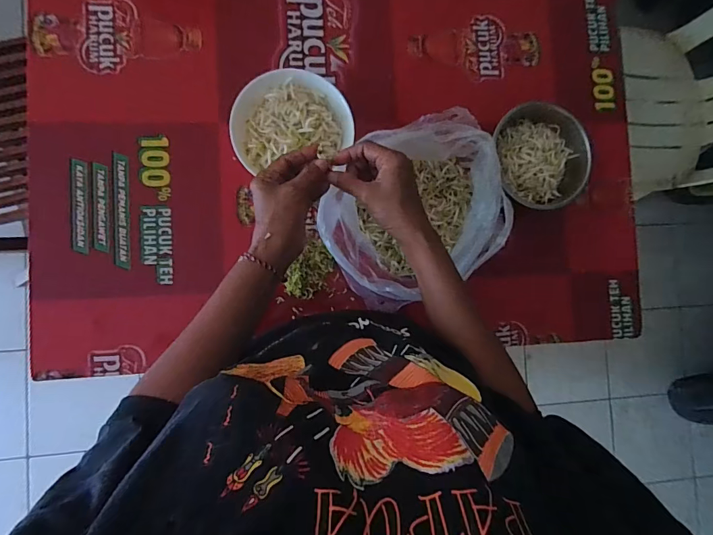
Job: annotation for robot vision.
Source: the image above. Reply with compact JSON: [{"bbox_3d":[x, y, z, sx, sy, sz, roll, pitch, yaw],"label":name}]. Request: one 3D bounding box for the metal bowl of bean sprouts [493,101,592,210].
[{"bbox_3d":[0.235,-0.146,0.539,0.129,0.061,0.127,1,86,-9],"label":"metal bowl of bean sprouts"}]

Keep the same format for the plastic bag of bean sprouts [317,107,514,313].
[{"bbox_3d":[0.072,-0.063,0.493,0.227,0.097,0.198,-14,89,-9],"label":"plastic bag of bean sprouts"}]

